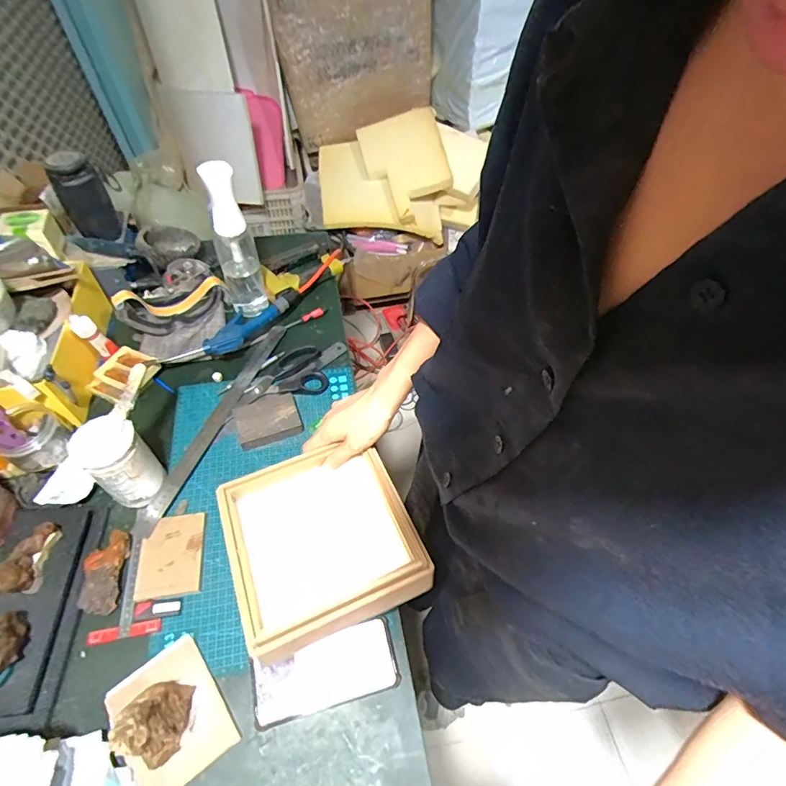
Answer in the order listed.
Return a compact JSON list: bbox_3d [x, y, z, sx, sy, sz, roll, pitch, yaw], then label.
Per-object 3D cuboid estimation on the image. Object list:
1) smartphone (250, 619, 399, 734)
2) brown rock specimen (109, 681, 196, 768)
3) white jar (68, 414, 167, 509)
[{"bbox_3d":[-0.079,0.325,0.527,0.162,0.009,0.073,-12,67,-13],"label":"smartphone"},{"bbox_3d":[-0.243,0.332,0.460,0.063,0.094,0.065,36,60,21],"label":"brown rock specimen"},{"bbox_3d":[-0.369,0.095,0.616,0.072,0.123,0.073,1,54,-2],"label":"white jar"}]

